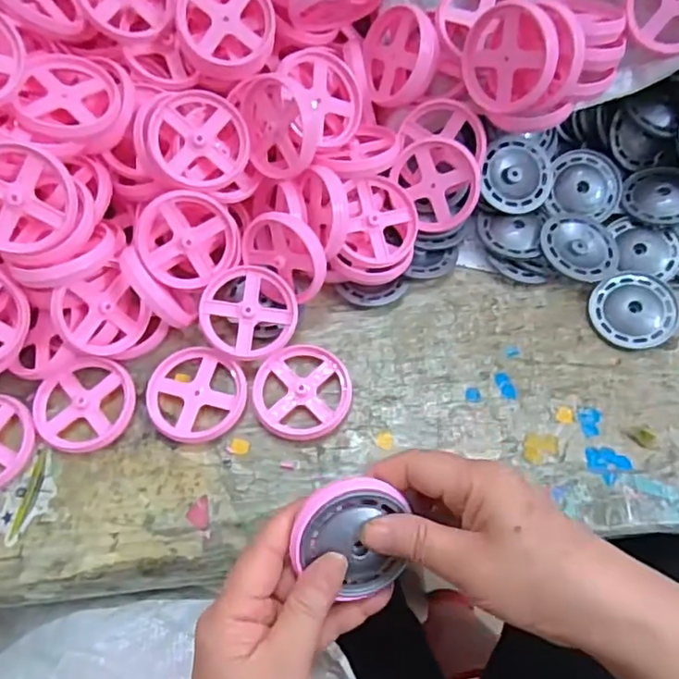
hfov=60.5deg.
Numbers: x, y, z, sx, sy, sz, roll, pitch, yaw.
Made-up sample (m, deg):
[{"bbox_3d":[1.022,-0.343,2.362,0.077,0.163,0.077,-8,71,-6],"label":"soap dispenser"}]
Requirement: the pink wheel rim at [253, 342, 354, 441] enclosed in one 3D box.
[{"bbox_3d":[-0.025,0.035,0.389,0.063,0.009,0.063,0,65,1],"label":"pink wheel rim"}]

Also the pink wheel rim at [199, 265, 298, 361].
[{"bbox_3d":[-0.061,-0.018,0.394,0.064,0.008,0.064,1,81,-5],"label":"pink wheel rim"}]

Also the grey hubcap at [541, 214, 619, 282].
[{"bbox_3d":[0.172,-0.067,0.421,0.054,0.013,0.056,0,65,1],"label":"grey hubcap"}]

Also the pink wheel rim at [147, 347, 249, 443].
[{"bbox_3d":[-0.096,0.035,0.385,0.066,0.008,0.063,0,65,1],"label":"pink wheel rim"}]

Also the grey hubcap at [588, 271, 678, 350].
[{"bbox_3d":[0.204,-0.021,0.404,0.056,0.011,0.054,0,65,1],"label":"grey hubcap"}]

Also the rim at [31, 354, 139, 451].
[{"bbox_3d":[-0.169,0.042,0.383,0.062,0.012,0.061,15,66,8],"label":"rim"}]

